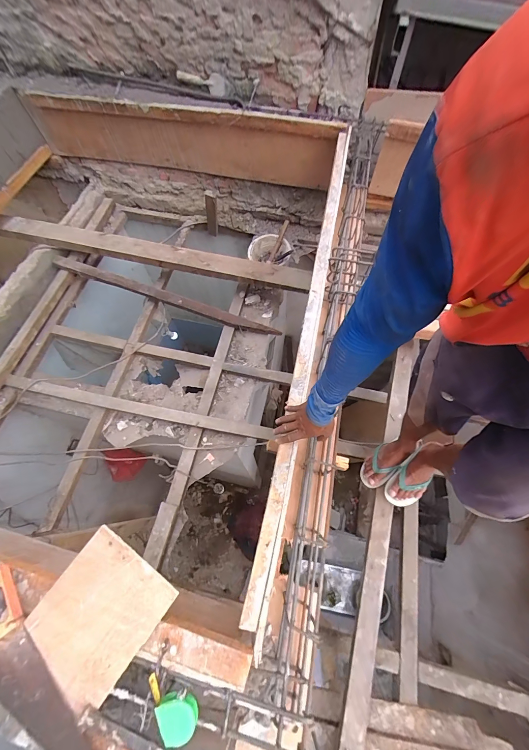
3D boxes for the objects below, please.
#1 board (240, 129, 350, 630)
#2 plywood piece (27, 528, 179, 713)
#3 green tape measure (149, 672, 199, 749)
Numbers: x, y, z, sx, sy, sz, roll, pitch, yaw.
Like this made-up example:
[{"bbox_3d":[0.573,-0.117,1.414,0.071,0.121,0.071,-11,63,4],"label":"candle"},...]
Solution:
[{"bbox_3d":[0.173,-0.266,0.940,0.067,0.037,1.736,11,66,7],"label":"board"},{"bbox_3d":[-0.324,0.464,0.568,0.207,0.009,0.234,37,75,7],"label":"plywood piece"},{"bbox_3d":[-0.163,0.597,0.528,0.064,0.025,0.106,-19,67,-25],"label":"green tape measure"}]

